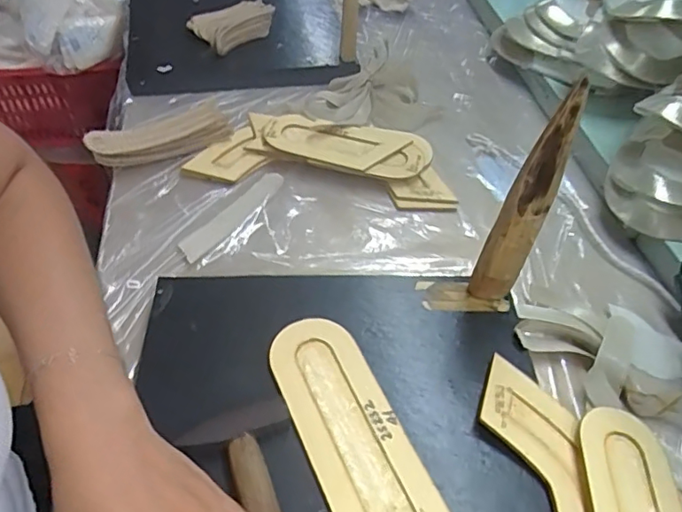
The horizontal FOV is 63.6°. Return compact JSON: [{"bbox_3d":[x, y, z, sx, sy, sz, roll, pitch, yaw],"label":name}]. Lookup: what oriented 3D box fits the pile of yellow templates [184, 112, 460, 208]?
[{"bbox_3d":[-0.017,-0.114,0.611,0.277,0.032,0.104,9,48,3],"label":"pile of yellow templates"}]

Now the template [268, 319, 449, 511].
[{"bbox_3d":[0.010,0.125,0.389,0.070,0.007,0.191,-17,52,-19],"label":"template"}]

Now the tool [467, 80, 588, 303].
[{"bbox_3d":[0.136,-0.029,0.419,0.033,0.221,0.035,27,52,18],"label":"tool"}]

